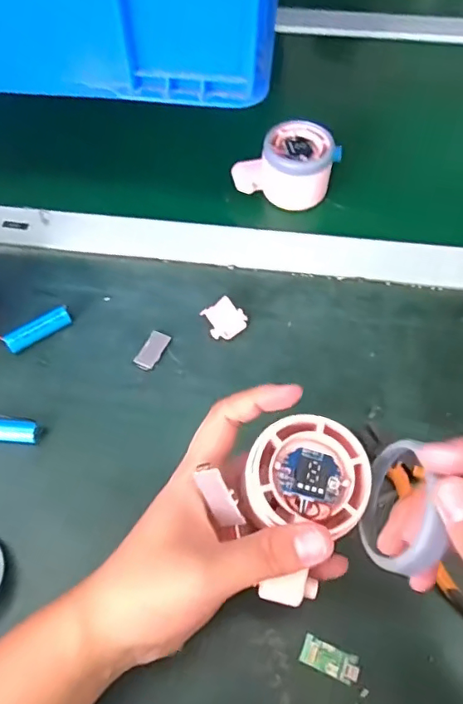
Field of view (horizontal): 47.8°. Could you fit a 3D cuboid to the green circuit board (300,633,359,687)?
[{"bbox_3d":[0.055,0.173,0.293,0.031,0.005,0.015,22,64,12],"label":"green circuit board"}]

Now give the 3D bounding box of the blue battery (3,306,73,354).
[{"bbox_3d":[-0.145,-0.017,0.395,0.050,0.014,0.012,-28,65,-14],"label":"blue battery"}]

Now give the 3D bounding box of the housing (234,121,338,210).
[{"bbox_3d":[0.046,-0.163,0.455,0.080,0.044,0.056,8,62,5],"label":"housing"}]

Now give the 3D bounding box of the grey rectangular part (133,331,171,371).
[{"bbox_3d":[-0.060,-0.002,0.393,0.015,0.004,0.032,23,64,13],"label":"grey rectangular part"}]

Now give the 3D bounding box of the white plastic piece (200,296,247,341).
[{"bbox_3d":[-0.006,-0.026,0.401,0.030,0.010,0.031,-31,66,-16],"label":"white plastic piece"}]

